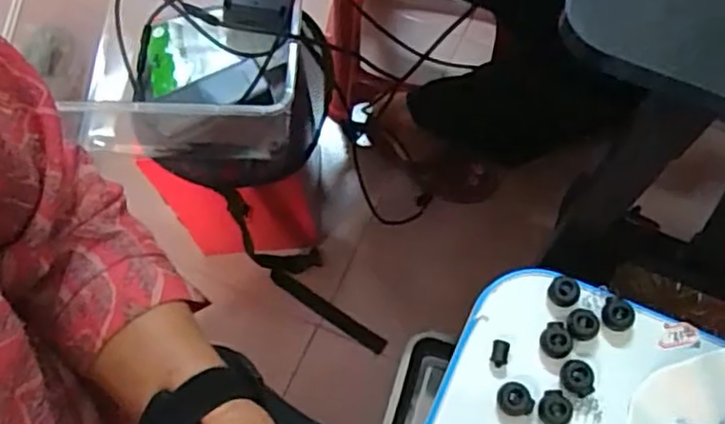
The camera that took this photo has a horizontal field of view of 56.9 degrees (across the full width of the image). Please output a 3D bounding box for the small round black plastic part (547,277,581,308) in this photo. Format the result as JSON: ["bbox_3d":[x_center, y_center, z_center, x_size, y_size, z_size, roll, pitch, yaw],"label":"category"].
[{"bbox_3d":[0.117,0.046,0.386,0.018,0.010,0.016,26,71,12],"label":"small round black plastic part"}]

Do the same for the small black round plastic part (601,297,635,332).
[{"bbox_3d":[0.144,0.059,0.379,0.018,0.007,0.017,-1,68,2],"label":"small black round plastic part"}]

